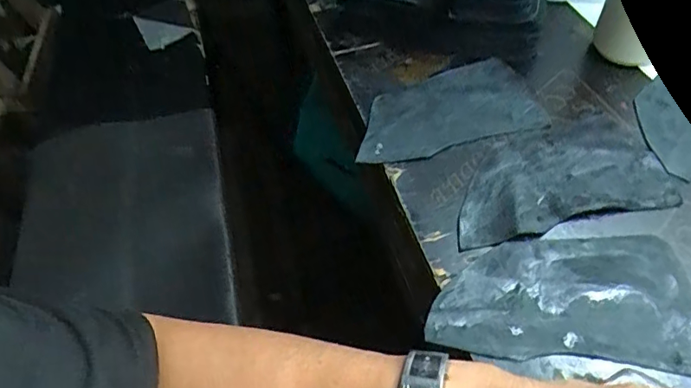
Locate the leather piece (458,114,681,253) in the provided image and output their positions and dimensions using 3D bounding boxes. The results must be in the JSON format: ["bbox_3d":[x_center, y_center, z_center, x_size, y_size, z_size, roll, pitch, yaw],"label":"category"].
[{"bbox_3d":[0.160,-0.014,0.396,0.168,0.006,0.092,-12,56,-5],"label":"leather piece"}]

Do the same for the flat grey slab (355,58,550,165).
[{"bbox_3d":[0.087,-0.075,0.451,0.164,0.011,0.087,-14,52,-6],"label":"flat grey slab"}]

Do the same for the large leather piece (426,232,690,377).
[{"bbox_3d":[0.143,0.066,0.341,0.168,0.004,0.094,4,55,6],"label":"large leather piece"}]

